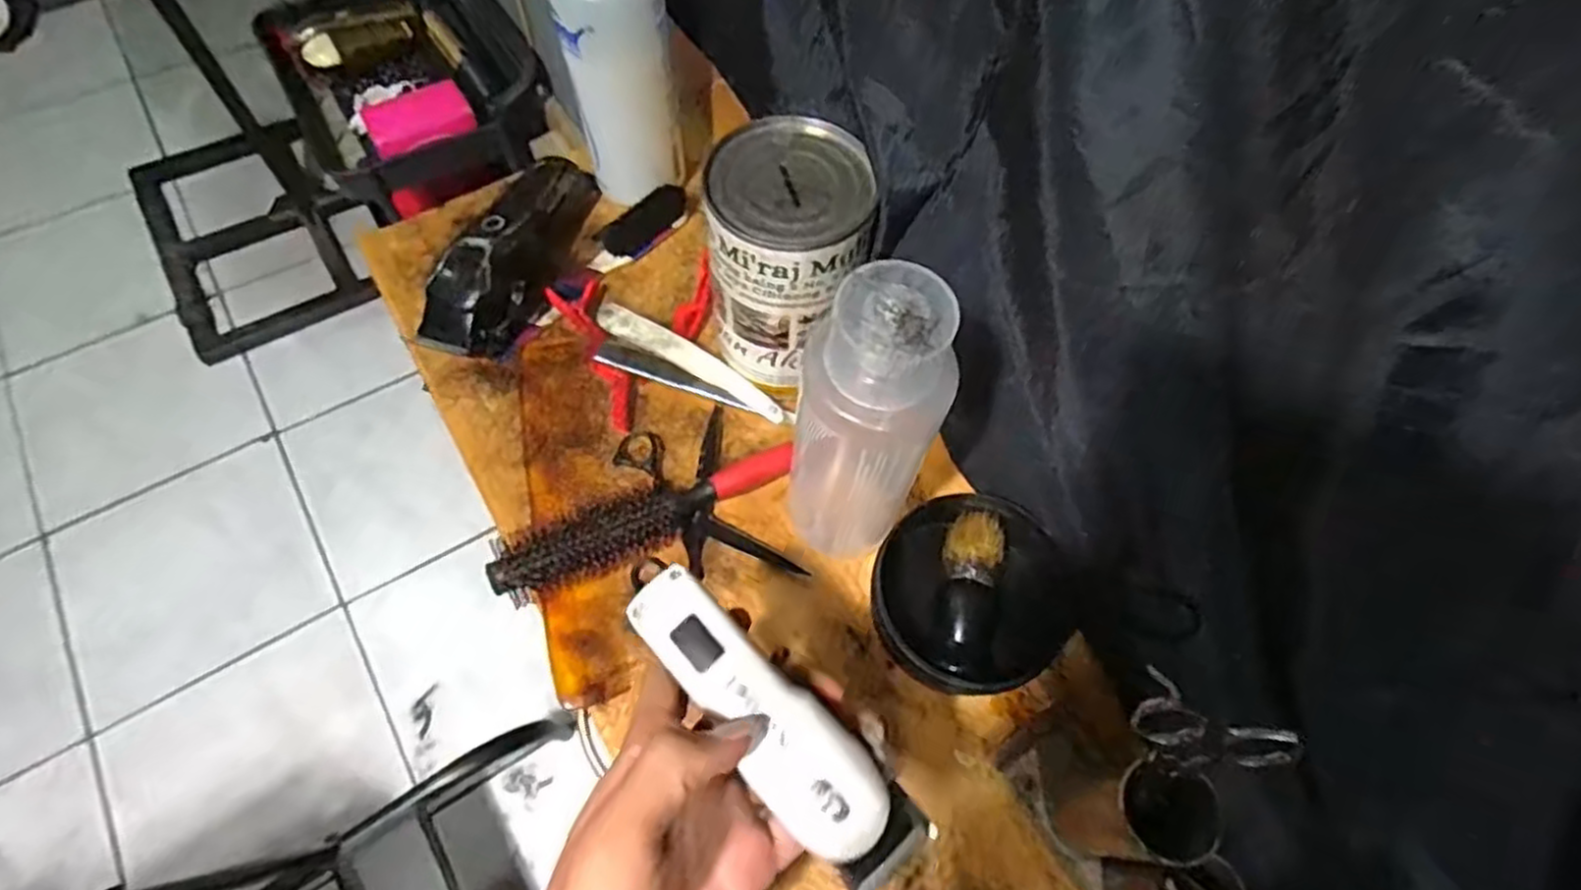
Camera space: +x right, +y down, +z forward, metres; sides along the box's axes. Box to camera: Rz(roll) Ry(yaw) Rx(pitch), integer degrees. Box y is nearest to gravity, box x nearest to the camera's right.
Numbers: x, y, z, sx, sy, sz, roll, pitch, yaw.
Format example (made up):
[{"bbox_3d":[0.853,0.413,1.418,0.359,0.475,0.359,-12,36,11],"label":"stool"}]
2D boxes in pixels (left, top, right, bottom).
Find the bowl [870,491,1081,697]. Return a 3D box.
[{"bbox_3d":[0.096,0.082,0.393,0.102,0.041,0.100,2,62,-3],"label":"bowl"}]

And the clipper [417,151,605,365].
[{"bbox_3d":[-0.177,-0.127,0.477,0.052,0.047,0.159,20,63,7],"label":"clipper"}]

